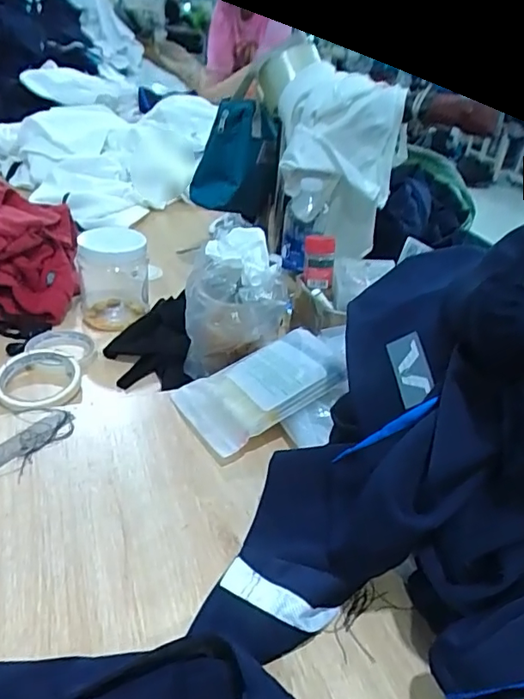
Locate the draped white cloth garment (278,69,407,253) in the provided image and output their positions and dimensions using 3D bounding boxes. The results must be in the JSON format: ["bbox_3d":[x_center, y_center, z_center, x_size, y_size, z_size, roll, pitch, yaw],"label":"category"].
[{"bbox_3d":[0.107,-0.276,0.827,0.169,0.249,0.102,9,33,3],"label":"draped white cloth garment"}]

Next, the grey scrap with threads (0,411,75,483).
[{"bbox_3d":[-0.220,0.088,0.511,0.045,0.005,0.097,18,34,16],"label":"grey scrap with threads"}]

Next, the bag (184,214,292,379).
[{"bbox_3d":[-0.027,-0.052,0.608,0.113,0.175,0.078,9,33,4],"label":"bag"}]

